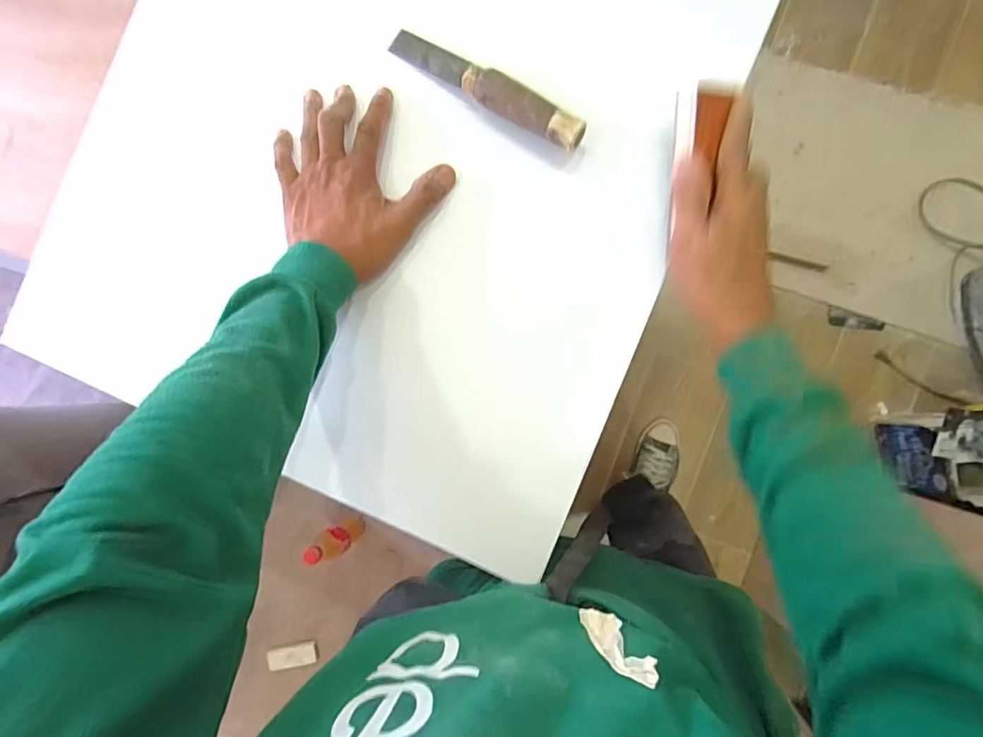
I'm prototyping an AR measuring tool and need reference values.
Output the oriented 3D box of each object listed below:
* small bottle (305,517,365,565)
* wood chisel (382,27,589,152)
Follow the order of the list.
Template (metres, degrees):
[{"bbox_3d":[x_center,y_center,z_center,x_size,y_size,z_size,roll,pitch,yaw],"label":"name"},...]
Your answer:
[{"bbox_3d":[-0.277,0.314,0.961,0.050,0.227,0.052,0,87,7],"label":"small bottle"},{"bbox_3d":[-0.008,-0.250,0.456,0.202,0.031,0.026,36,92,8],"label":"wood chisel"}]

